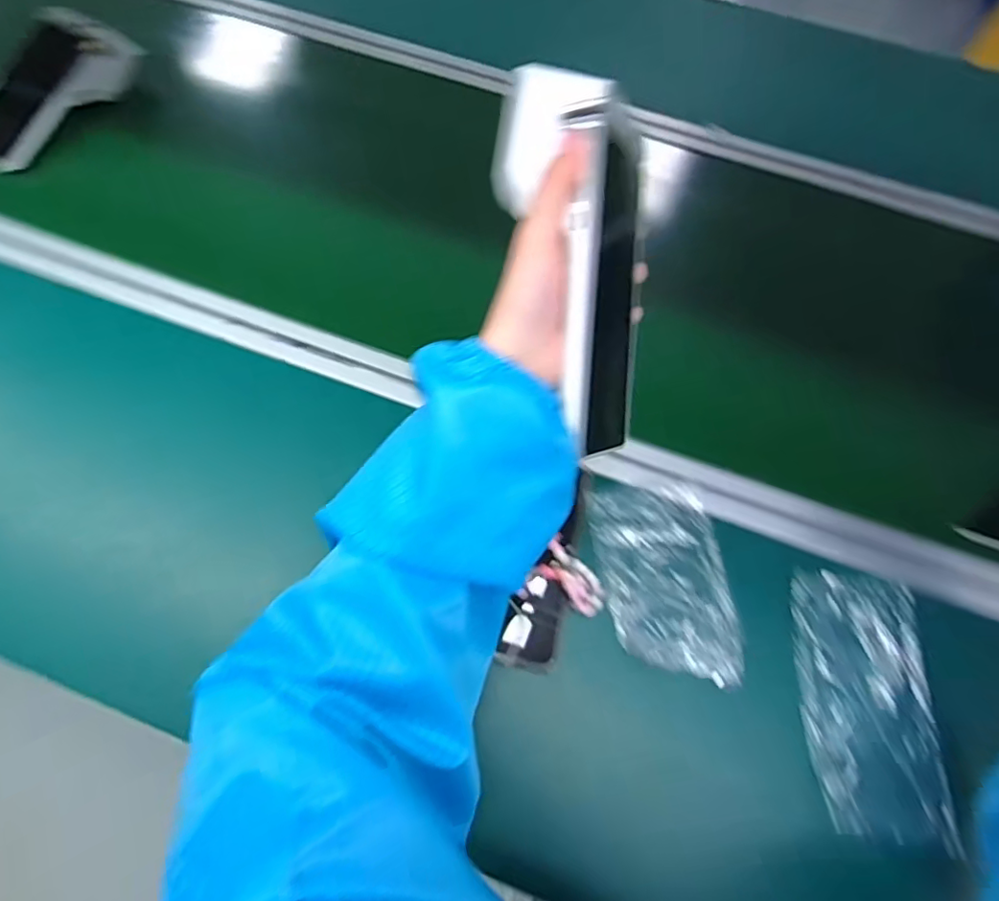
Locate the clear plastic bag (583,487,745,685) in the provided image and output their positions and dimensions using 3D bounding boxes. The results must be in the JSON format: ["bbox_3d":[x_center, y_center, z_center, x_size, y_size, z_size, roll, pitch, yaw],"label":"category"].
[{"bbox_3d":[0.129,0.102,0.443,0.097,0.010,0.151,-6,66,-6],"label":"clear plastic bag"}]

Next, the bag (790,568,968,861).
[{"bbox_3d":[0.268,0.180,0.413,0.094,0.010,0.175,4,66,-2],"label":"bag"}]

